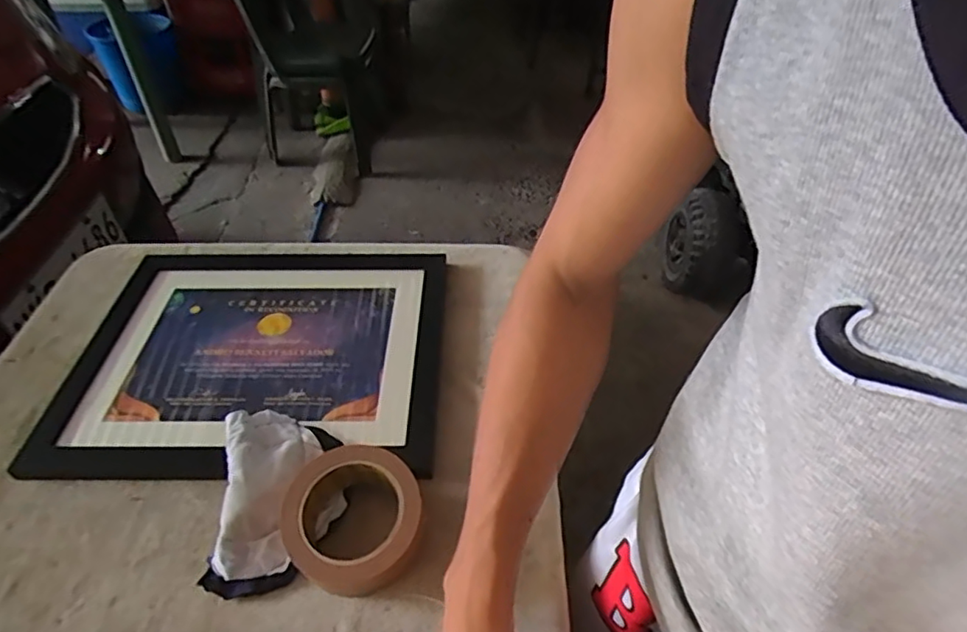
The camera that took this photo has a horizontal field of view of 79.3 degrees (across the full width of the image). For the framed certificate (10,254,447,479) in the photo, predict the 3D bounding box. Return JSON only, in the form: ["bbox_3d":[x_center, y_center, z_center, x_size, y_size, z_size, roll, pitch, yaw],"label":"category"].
[{"bbox_3d":[-0.244,0.030,0.644,0.382,0.034,0.309,-1,46,2],"label":"framed certificate"}]

